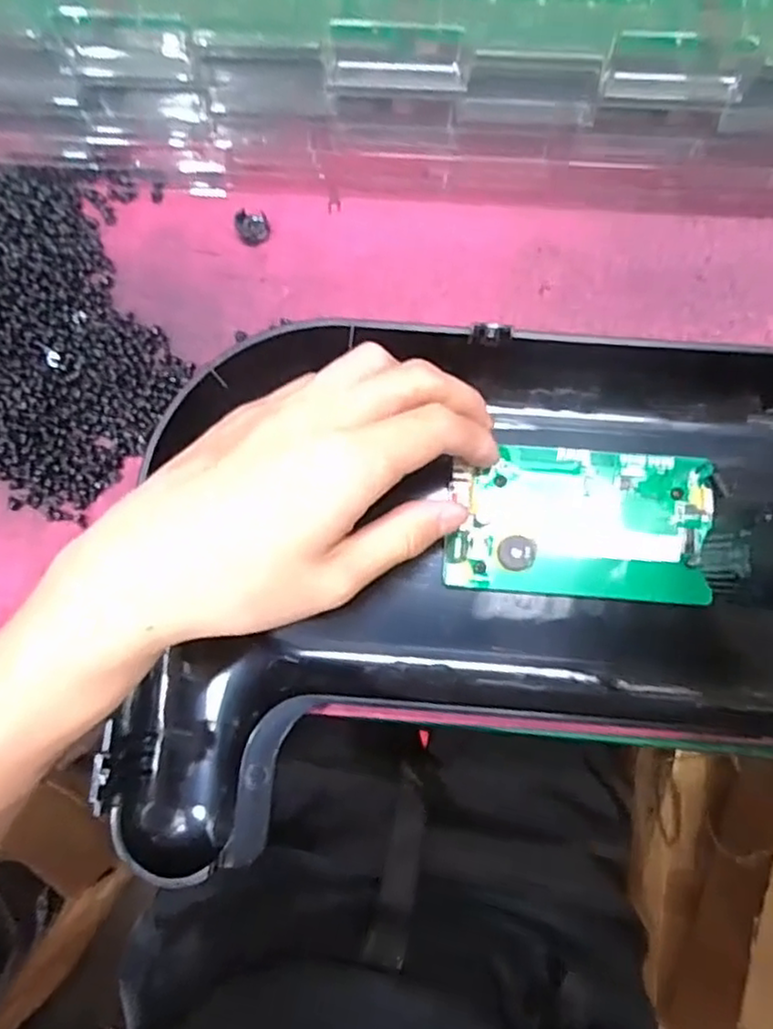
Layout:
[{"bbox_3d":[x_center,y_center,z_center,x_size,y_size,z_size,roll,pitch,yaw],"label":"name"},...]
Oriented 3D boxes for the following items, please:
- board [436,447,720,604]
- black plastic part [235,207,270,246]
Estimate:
[{"bbox_3d":[0.078,0.003,0.275,0.102,0.008,0.060,4,80,2],"label":"board"},{"bbox_3d":[-0.060,-0.129,0.304,0.014,0.004,0.016,-19,85,0],"label":"black plastic part"}]

